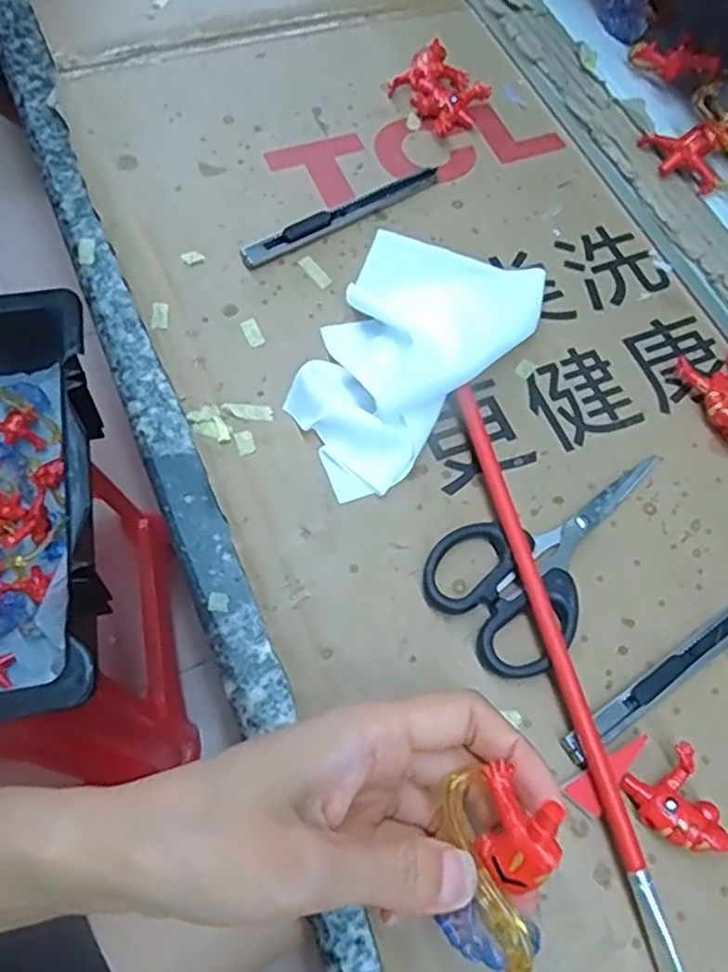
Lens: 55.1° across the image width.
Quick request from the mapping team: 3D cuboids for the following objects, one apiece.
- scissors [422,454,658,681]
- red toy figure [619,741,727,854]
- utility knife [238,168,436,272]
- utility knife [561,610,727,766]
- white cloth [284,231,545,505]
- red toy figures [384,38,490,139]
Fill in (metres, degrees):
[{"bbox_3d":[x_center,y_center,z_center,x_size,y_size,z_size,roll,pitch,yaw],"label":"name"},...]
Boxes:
[{"bbox_3d":[0.085,0.023,0.305,0.126,0.011,0.064,-40,74,-19],"label":"scissors"},{"bbox_3d":[0.118,0.120,0.260,0.029,0.017,0.036,-22,69,-13],"label":"red toy figure"},{"bbox_3d":[-0.009,-0.145,0.371,0.123,0.010,0.012,-32,71,-16],"label":"utility knife"},{"bbox_3d":[0.134,0.071,0.288,0.132,0.010,0.012,-31,71,-16],"label":"utility knife"},{"bbox_3d":[0.024,-0.064,0.332,0.089,0.024,0.151,23,66,7],"label":"white cloth"},{"bbox_3d":[0.048,-0.237,0.416,0.052,0.016,0.053,-37,73,-18],"label":"red toy figures"}]

